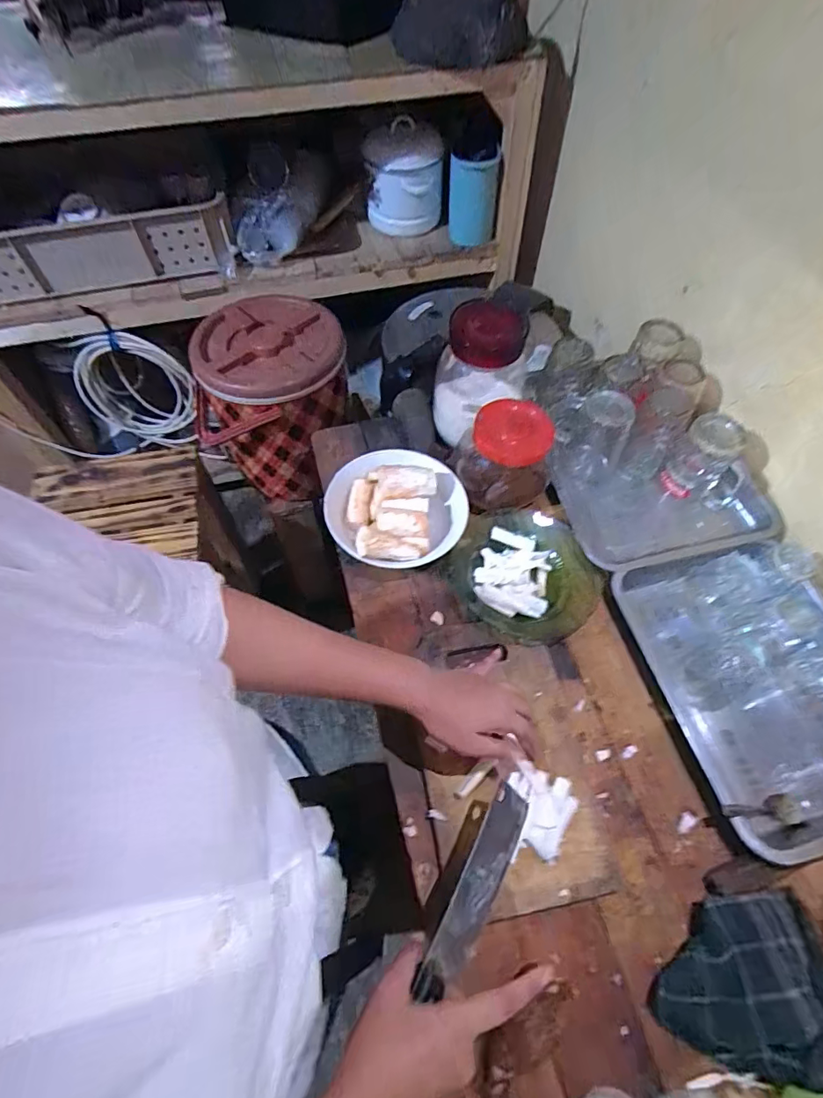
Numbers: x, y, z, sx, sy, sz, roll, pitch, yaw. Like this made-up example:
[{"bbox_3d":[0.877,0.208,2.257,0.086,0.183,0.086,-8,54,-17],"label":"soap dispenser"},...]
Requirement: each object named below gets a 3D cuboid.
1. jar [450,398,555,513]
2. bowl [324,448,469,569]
[{"bbox_3d":[0.121,-0.123,0.690,0.118,0.138,0.097,-4,61,-3],"label":"jar"},{"bbox_3d":[-0.019,-0.052,0.686,0.185,0.080,0.176,0,61,0],"label":"bowl"}]

